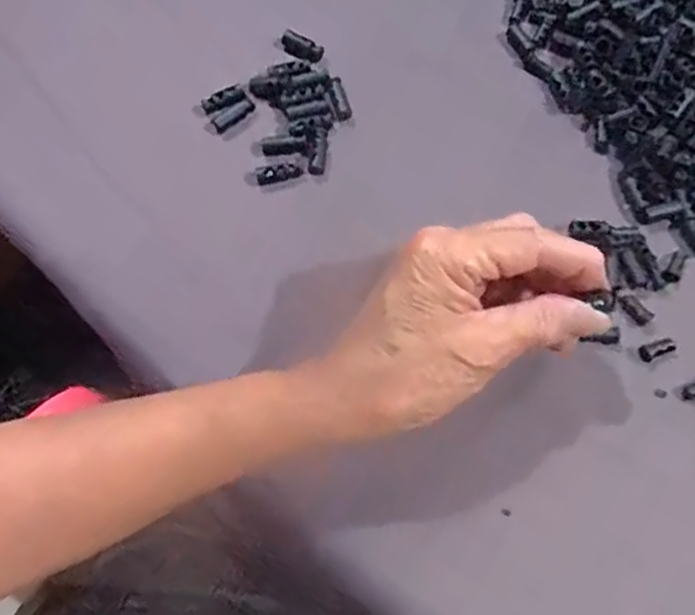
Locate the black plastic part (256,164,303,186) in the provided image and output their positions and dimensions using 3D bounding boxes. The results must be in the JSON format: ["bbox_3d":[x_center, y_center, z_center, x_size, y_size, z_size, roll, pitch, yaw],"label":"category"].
[{"bbox_3d":[-0.037,-0.072,0.356,0.024,0.010,0.006,-16,70,-5],"label":"black plastic part"}]

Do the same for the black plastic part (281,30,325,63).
[{"bbox_3d":[-0.026,-0.149,0.377,0.024,0.010,0.012,34,74,13],"label":"black plastic part"}]

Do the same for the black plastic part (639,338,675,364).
[{"bbox_3d":[0.149,0.020,0.317,0.019,0.005,0.008,-22,71,-7],"label":"black plastic part"}]

